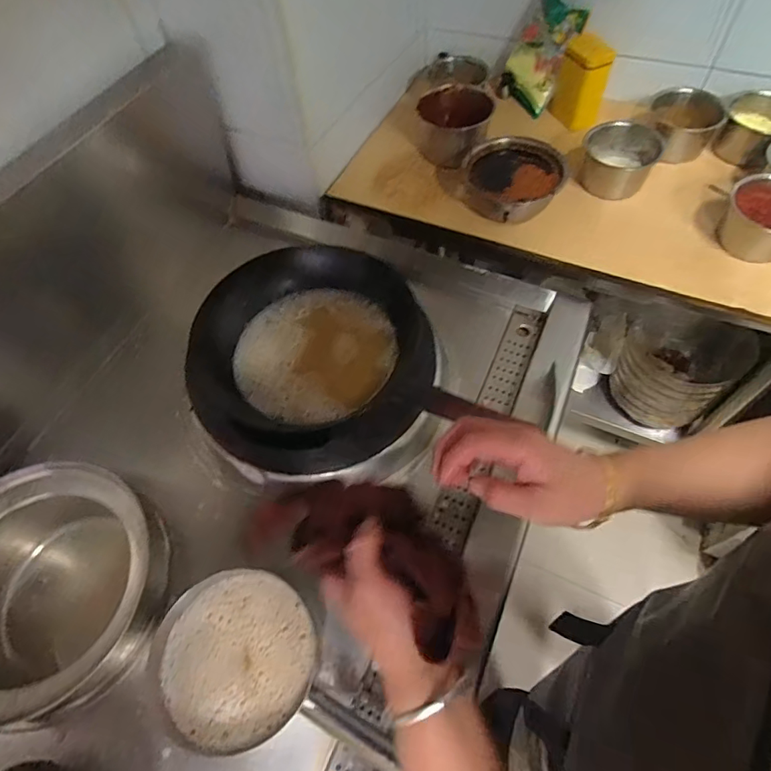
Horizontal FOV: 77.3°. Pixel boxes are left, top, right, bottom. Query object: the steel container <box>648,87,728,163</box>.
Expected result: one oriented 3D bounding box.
[{"bbox_3d":[0.580,-0.513,0.943,0.123,0.069,0.144,17,61,14],"label":"steel container"}]

